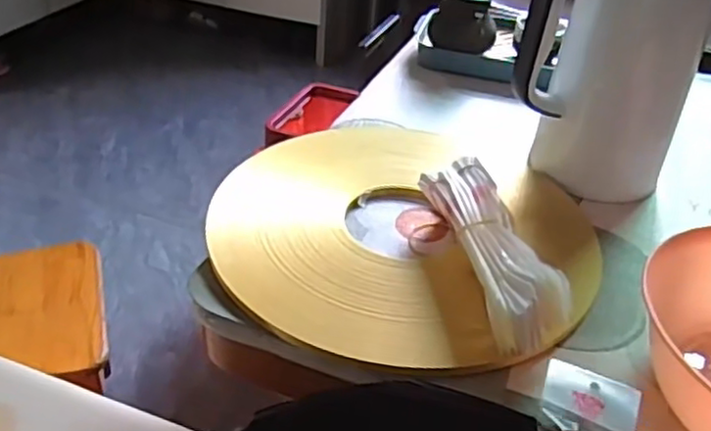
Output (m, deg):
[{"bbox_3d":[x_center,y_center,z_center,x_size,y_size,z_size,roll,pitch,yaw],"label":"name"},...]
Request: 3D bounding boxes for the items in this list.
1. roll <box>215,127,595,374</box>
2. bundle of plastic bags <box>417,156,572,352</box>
[{"bbox_3d":[0.049,0.007,0.681,0.370,0.022,0.359,3,36,-2],"label":"roll"},{"bbox_3d":[0.120,0.030,0.612,0.078,0.072,0.220,-2,36,-10],"label":"bundle of plastic bags"}]

